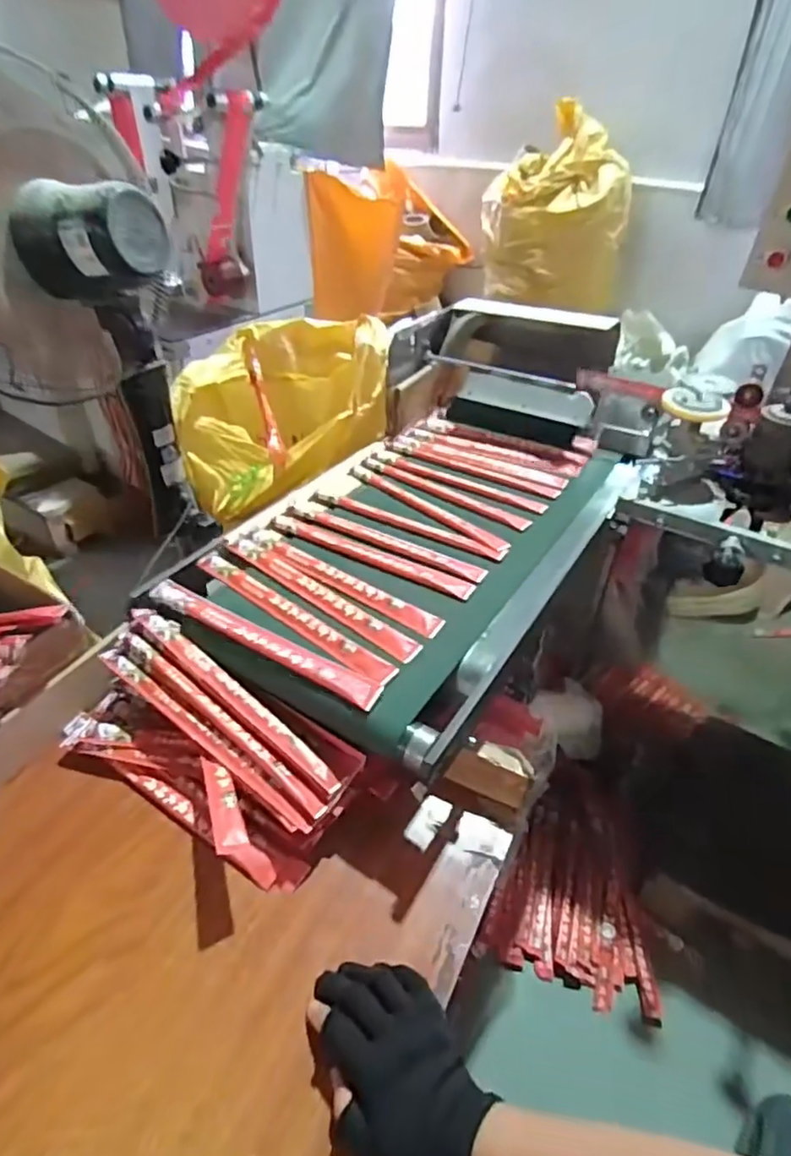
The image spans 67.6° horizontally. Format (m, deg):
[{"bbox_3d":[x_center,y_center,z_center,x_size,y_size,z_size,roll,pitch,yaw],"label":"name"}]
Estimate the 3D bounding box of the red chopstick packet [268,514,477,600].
[{"bbox_3d":[-0.039,-0.030,0.765,0.295,0.004,0.033,21,42,22],"label":"red chopstick packet"}]

